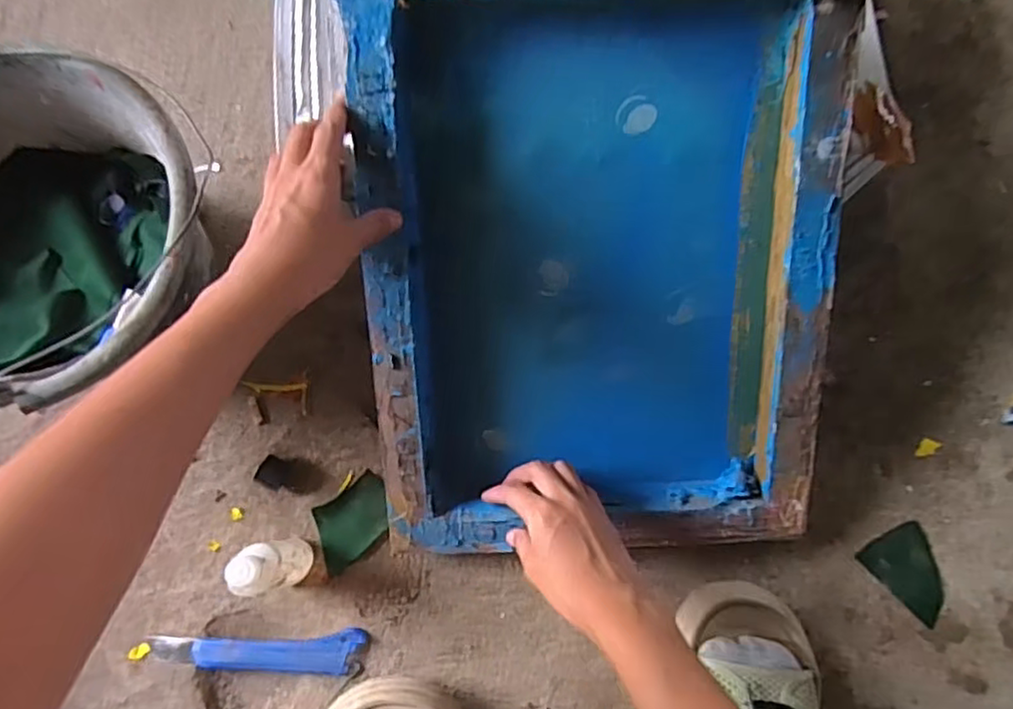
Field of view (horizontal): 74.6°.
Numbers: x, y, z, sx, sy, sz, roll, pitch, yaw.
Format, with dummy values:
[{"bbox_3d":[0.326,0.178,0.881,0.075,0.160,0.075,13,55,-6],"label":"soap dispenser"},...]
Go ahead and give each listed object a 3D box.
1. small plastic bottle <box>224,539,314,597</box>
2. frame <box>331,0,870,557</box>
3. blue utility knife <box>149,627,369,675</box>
[{"bbox_3d":[-0.169,0.155,0.486,0.032,0.096,0.034,0,78,1],"label":"small plastic bottle"},{"bbox_3d":[0.060,-0.055,0.449,0.301,0.037,0.392,-2,108,1],"label":"frame"},{"bbox_3d":[-0.193,0.230,0.509,0.167,0.016,0.029,-3,78,1],"label":"blue utility knife"}]

